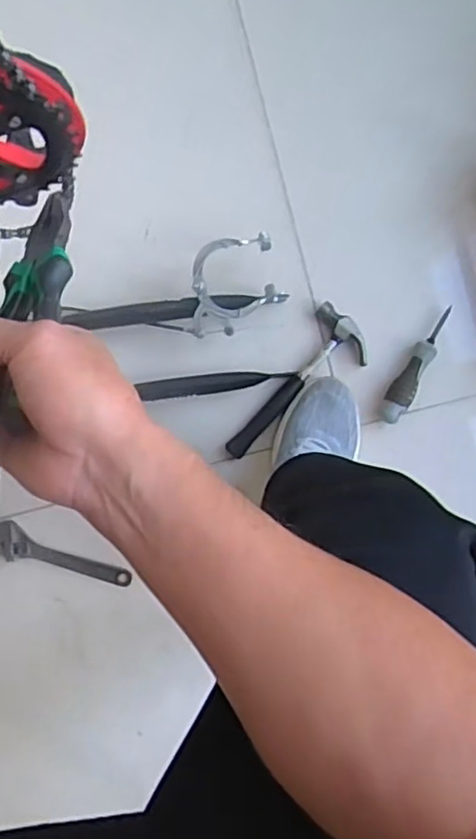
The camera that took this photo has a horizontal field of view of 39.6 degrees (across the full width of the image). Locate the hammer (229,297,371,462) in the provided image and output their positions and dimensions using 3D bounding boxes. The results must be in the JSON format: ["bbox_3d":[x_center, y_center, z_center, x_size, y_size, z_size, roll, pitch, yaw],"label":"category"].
[{"bbox_3d":[0.074,-0.036,0.844,0.085,0.024,0.224,39,89,0],"label":"hammer"}]

